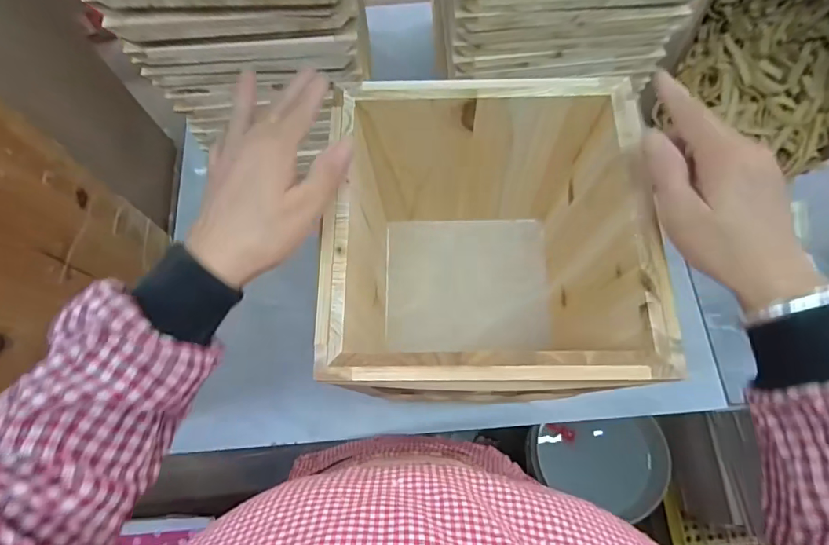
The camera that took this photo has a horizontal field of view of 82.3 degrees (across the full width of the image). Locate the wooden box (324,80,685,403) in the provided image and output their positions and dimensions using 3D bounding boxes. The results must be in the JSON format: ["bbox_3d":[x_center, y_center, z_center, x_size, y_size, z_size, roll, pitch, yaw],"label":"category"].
[{"bbox_3d":[0.055,-0.010,0.440,0.235,0.206,0.237,-2,70,1],"label":"wooden box"}]

